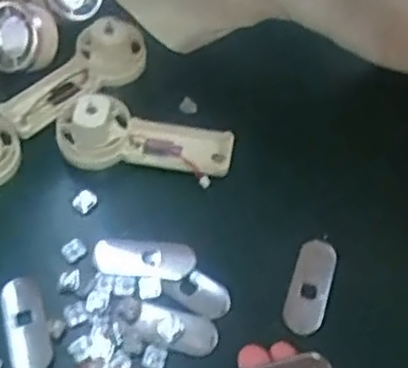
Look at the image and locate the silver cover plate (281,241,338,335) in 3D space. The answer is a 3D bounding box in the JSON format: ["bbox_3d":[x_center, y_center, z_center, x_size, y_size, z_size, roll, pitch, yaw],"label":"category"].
[{"bbox_3d":[0.052,0.049,0.342,0.019,0.004,0.048,13,67,13],"label":"silver cover plate"}]

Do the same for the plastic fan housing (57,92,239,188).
[{"bbox_3d":[-0.032,-0.026,0.367,0.092,0.023,0.036,10,56,3],"label":"plastic fan housing"}]

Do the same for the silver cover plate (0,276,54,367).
[{"bbox_3d":[-0.082,0.063,0.322,0.019,0.004,0.049,-14,58,-13],"label":"silver cover plate"}]

